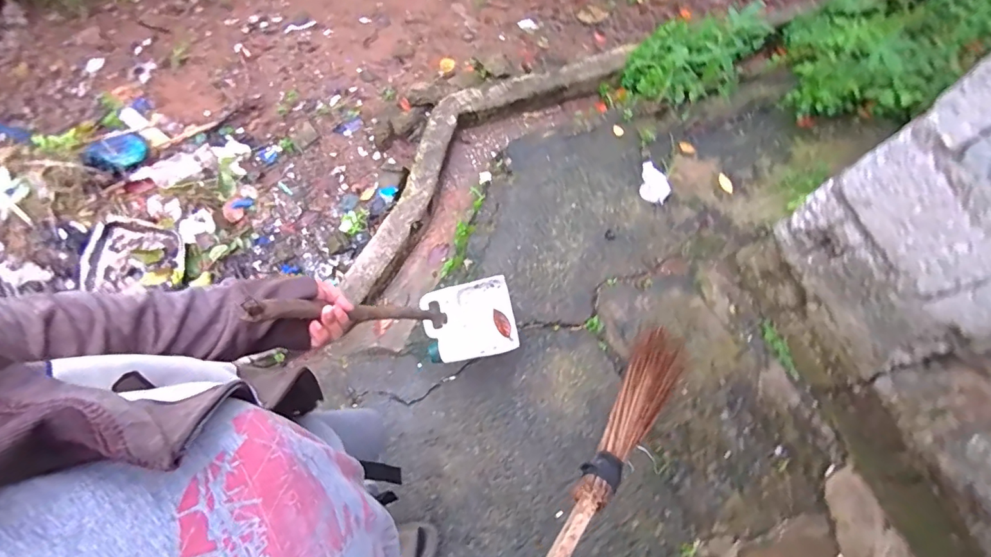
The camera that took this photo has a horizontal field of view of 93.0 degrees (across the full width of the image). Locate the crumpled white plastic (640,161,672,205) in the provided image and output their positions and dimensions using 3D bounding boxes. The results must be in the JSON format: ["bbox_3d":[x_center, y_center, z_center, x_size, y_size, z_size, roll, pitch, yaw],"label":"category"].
[{"bbox_3d":[0.564,-0.335,1.654,0.103,0.015,0.163,14,69,0],"label":"crumpled white plastic"}]

